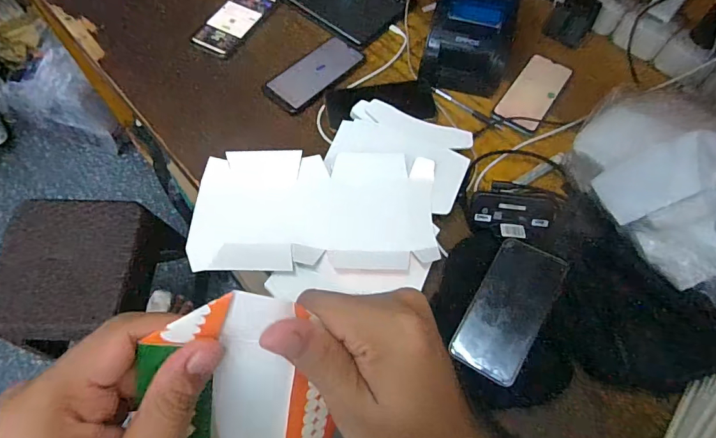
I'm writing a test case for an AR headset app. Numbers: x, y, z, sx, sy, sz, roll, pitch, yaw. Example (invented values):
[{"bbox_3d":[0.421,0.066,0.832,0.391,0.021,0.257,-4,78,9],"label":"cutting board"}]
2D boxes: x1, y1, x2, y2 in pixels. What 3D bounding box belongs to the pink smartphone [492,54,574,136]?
[{"bbox_3d":[0.277,-0.198,0.677,0.073,0.015,0.141,31,76,17],"label":"pink smartphone"}]

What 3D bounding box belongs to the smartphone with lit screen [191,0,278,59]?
[{"bbox_3d":[-0.212,-0.345,0.738,0.080,0.007,0.167,23,65,10],"label":"smartphone with lit screen"}]

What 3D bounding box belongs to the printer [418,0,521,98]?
[{"bbox_3d":[0.174,-0.287,0.668,0.126,0.103,0.142,14,63,6],"label":"printer"}]

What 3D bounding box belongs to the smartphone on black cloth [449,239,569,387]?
[{"bbox_3d":[0.173,0.102,0.491,0.078,0.014,0.158,26,77,26],"label":"smartphone on black cloth"}]

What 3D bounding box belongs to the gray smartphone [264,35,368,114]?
[{"bbox_3d":[-0.071,-0.240,0.690,0.080,0.007,0.168,39,69,17],"label":"gray smartphone"}]

